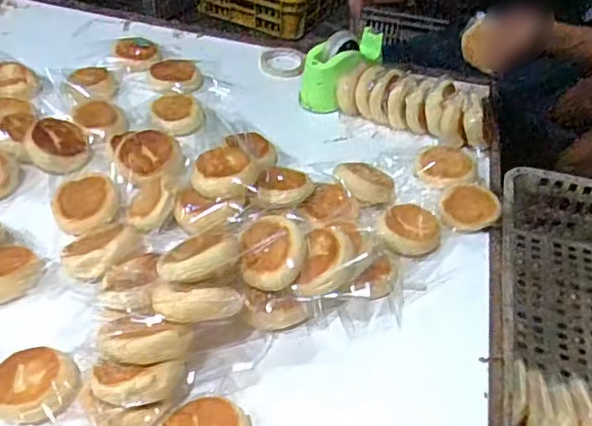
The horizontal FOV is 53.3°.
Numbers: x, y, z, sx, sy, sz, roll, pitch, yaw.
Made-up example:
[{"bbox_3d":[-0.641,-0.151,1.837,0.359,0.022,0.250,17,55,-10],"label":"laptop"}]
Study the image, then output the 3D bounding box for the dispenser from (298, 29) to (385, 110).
[{"bbox_3d":[0.101,-0.290,1.176,0.199,0.131,0.095,-32,55,-30],"label":"dispenser"}]

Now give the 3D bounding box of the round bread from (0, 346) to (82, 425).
[{"bbox_3d":[-0.299,0.194,0.671,0.104,0.041,0.087,1,45,-3],"label":"round bread"}]

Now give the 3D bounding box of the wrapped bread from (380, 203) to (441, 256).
[{"bbox_3d":[0.171,0.024,0.884,0.085,0.030,0.096,11,45,7],"label":"wrapped bread"}]

